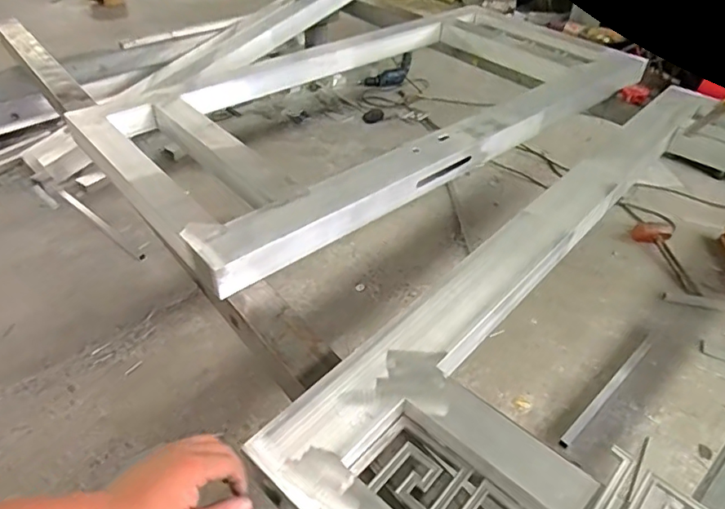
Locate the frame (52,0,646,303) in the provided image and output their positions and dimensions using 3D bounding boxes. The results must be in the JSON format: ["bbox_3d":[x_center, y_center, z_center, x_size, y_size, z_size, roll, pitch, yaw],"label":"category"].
[{"bbox_3d":[0.086,-0.455,1.474,1.550,0.109,0.741,-30,50,-32],"label":"frame"}]

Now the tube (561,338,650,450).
[{"bbox_3d":[0.605,0.328,1.273,0.441,0.020,0.026,-30,50,-32],"label":"tube"}]

